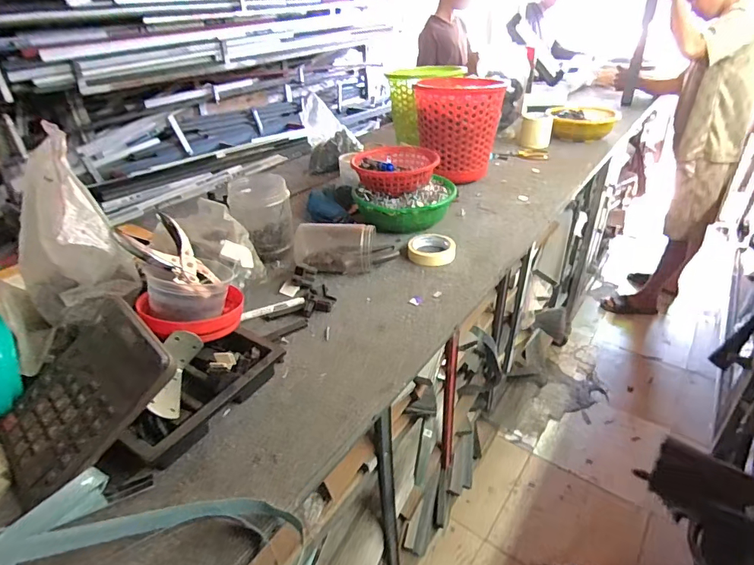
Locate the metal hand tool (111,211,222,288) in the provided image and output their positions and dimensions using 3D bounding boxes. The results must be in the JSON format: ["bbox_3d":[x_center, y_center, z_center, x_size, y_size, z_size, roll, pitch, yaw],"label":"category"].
[{"bbox_3d":[-0.288,-0.039,0.644,0.140,0.024,0.088,36,41,1],"label":"metal hand tool"}]

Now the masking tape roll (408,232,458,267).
[{"bbox_3d":[0.110,-0.067,0.877,0.091,0.023,0.093,-2,32,1],"label":"masking tape roll"}]

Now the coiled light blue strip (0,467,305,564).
[{"bbox_3d":[-0.228,0.255,0.383,0.299,0.044,0.240,-21,36,-26],"label":"coiled light blue strip"}]

